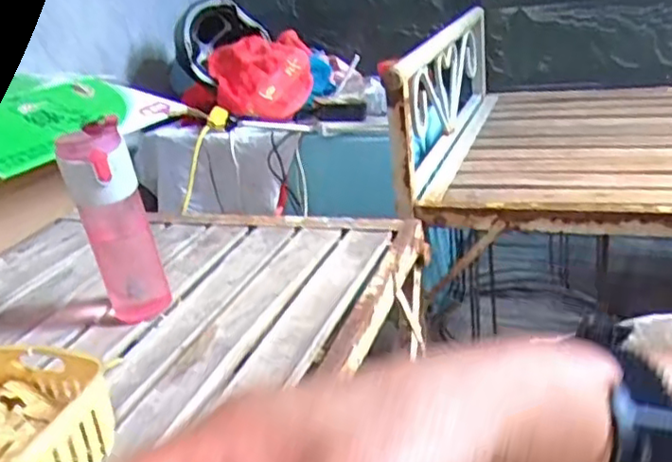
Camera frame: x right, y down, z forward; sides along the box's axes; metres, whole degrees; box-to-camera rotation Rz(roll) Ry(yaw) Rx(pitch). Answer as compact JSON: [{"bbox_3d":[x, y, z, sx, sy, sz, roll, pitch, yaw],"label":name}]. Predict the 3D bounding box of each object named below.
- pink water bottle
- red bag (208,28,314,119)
[{"bbox_3d":[-0.242,-0.003,0.735,0.072,0.217,0.064,-14,24,-21],"label":"pink water bottle"},{"bbox_3d":[-0.166,-0.351,1.498,0.215,0.140,0.210,-9,23,-11],"label":"red bag"}]

